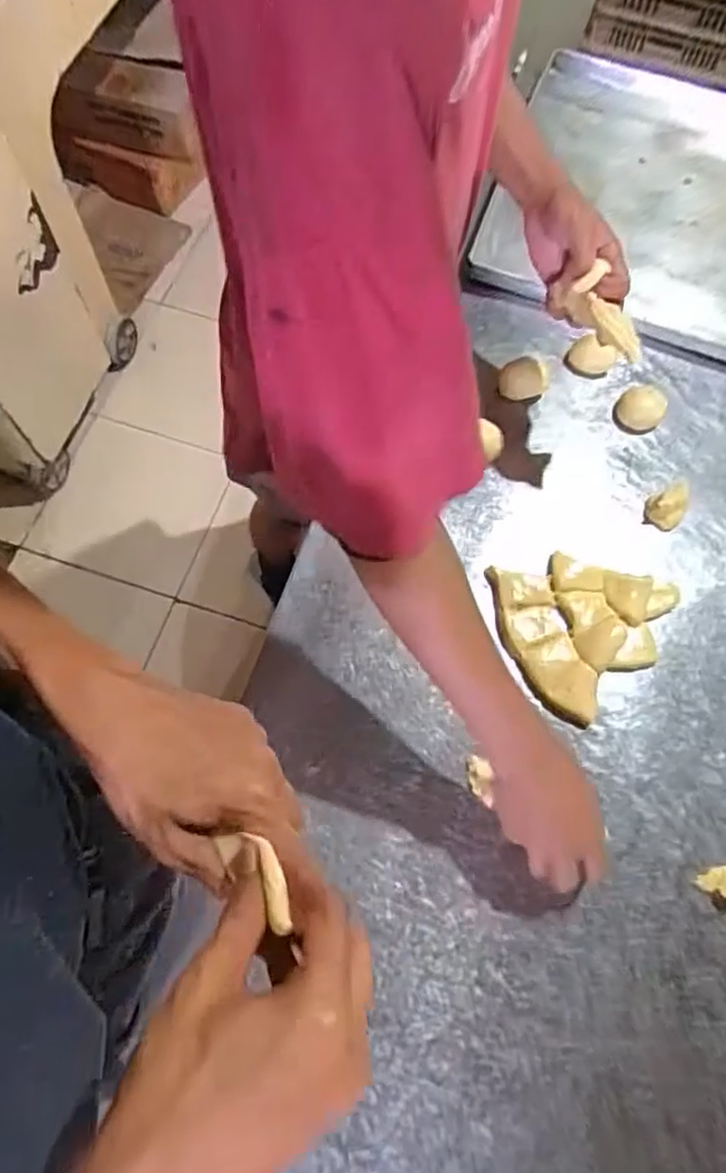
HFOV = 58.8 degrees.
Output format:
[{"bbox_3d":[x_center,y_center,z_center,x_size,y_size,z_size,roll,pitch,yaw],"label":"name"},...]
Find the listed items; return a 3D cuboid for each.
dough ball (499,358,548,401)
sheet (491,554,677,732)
[{"bbox_3d":[0.183,-0.234,0.734,0.055,0.030,0.040,4,69,0],"label":"dough ball"},{"bbox_3d":[0.221,0.026,0.627,0.170,0.034,0.157,-28,72,-12],"label":"sheet"}]

